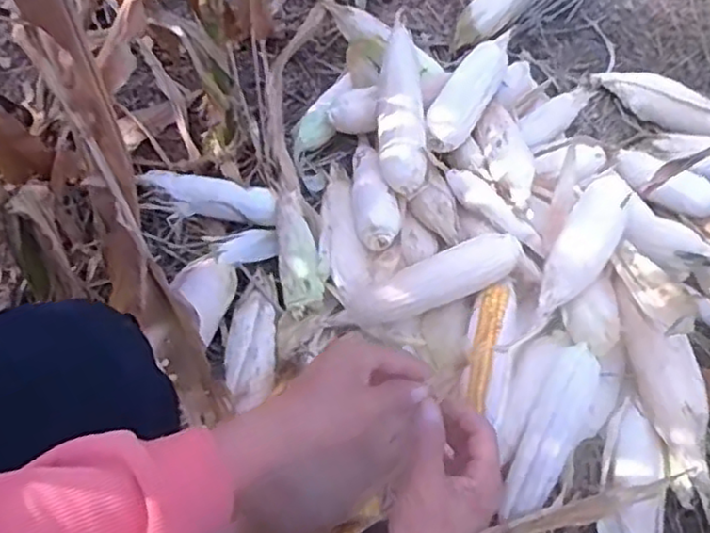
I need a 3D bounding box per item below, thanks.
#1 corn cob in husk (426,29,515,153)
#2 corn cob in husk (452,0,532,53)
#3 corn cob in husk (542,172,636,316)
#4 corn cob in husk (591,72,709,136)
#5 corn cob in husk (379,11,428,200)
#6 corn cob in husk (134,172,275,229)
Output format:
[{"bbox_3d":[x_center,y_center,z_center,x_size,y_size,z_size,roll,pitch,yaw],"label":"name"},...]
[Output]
[{"bbox_3d":[0.166,-0.252,0.971,0.066,0.061,0.236,28,60,13],"label":"corn cob in husk"},{"bbox_3d":[0.247,-0.443,1.147,0.079,0.062,0.243,31,61,15],"label":"corn cob in husk"},{"bbox_3d":[0.285,-0.032,0.827,0.066,0.057,0.220,30,61,14],"label":"corn cob in husk"},{"bbox_3d":[0.491,-0.260,1.069,0.227,0.046,0.064,29,60,14],"label":"corn cob in husk"},{"bbox_3d":[0.060,-0.226,0.926,0.062,0.074,0.254,-1,58,-5],"label":"corn cob in husk"},{"bbox_3d":[-0.200,-0.096,0.917,0.202,0.038,0.054,13,58,5],"label":"corn cob in husk"}]

